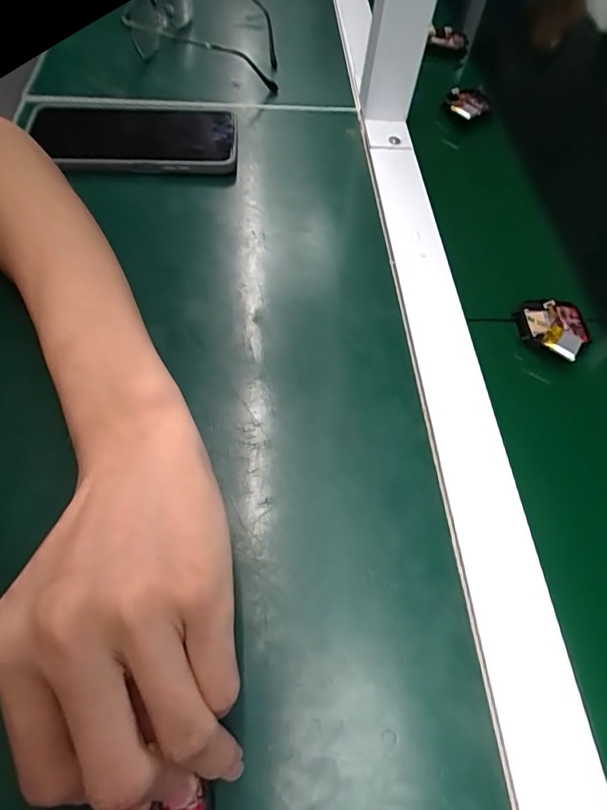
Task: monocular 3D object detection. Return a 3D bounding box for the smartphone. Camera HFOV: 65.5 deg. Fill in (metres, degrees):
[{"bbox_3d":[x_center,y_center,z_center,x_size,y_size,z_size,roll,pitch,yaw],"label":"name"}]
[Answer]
[{"bbox_3d":[-0.134,-0.212,0.371,0.161,0.013,0.071,0,59,-4],"label":"smartphone"}]

